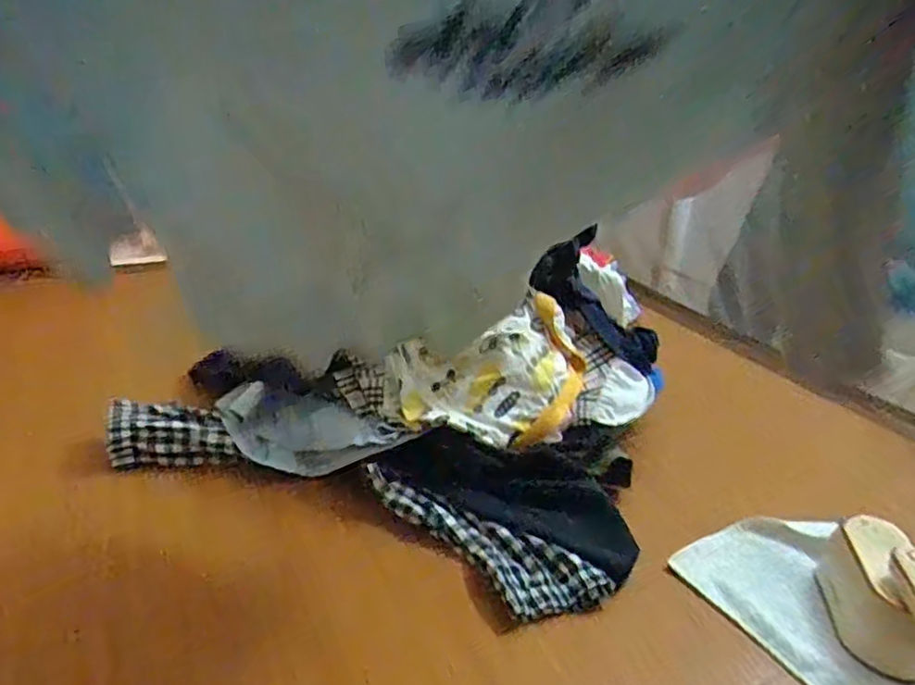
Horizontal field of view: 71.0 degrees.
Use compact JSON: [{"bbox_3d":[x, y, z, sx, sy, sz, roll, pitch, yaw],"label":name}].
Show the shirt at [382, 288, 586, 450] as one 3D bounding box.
[{"bbox_3d":[0.048,0.036,0.729,0.246,0.149,0.121,-6,25,-25],"label":"shirt"}]

